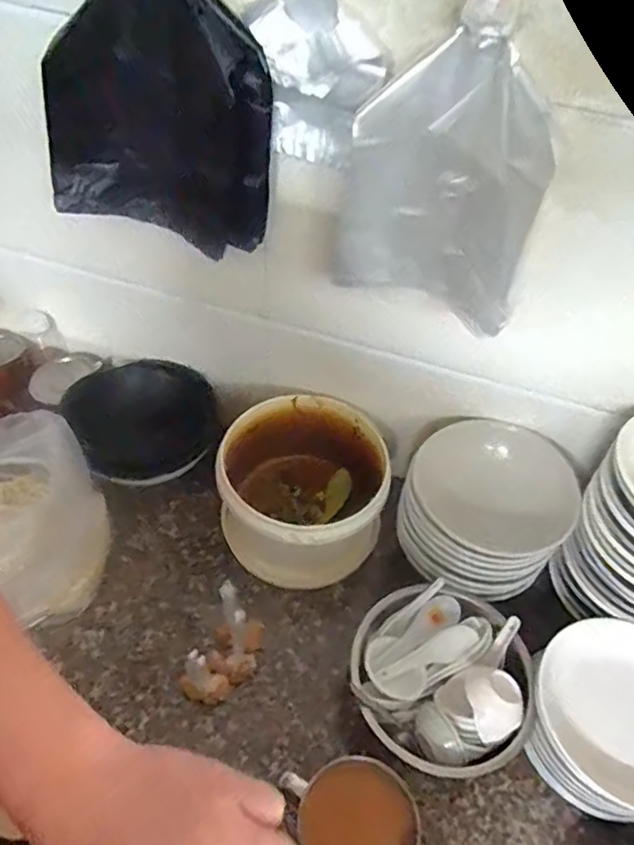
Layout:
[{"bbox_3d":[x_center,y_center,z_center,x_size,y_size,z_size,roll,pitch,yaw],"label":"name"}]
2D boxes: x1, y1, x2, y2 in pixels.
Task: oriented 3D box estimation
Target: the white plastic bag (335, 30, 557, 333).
[{"bbox_3d":[0.108,-0.207,0.535,0.175,0.221,0.046,19,50,11],"label":"white plastic bag"}]

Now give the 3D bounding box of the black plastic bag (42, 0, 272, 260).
[{"bbox_3d":[-0.151,-0.297,0.554,0.212,0.249,0.070,18,50,10],"label":"black plastic bag"}]

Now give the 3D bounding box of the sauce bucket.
[{"bbox_3d":[-0.019,0.085,0.778,0.199,0.128,0.216,3,49,-3],"label":"sauce bucket"}]

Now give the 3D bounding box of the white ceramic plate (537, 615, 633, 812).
[{"bbox_3d":[0.309,0.283,0.591,0.142,0.061,0.170,-22,54,-22],"label":"white ceramic plate"}]

